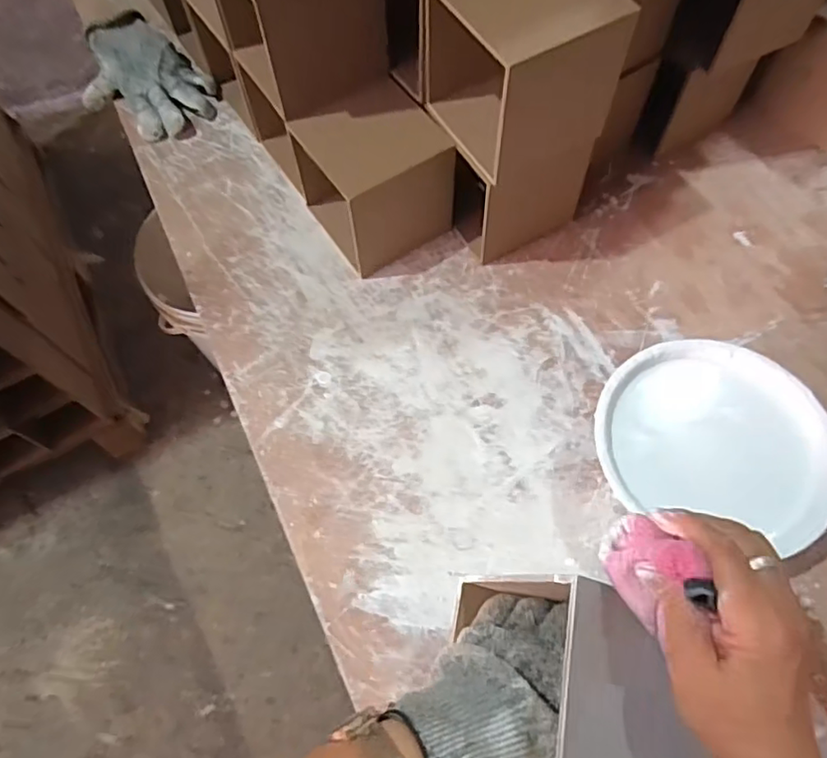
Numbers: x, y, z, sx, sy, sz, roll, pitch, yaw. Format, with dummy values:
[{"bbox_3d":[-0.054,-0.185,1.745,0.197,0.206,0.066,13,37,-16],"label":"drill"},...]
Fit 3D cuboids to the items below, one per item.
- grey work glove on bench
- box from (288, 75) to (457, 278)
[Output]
[{"bbox_3d":[-0.310,-0.343,0.694,0.120,0.042,0.177,-40,69,-16],"label":"grey work glove on bench"},{"bbox_3d":[-0.040,-0.182,0.560,0.119,0.114,0.115,-35,67,-14],"label":"box"}]

